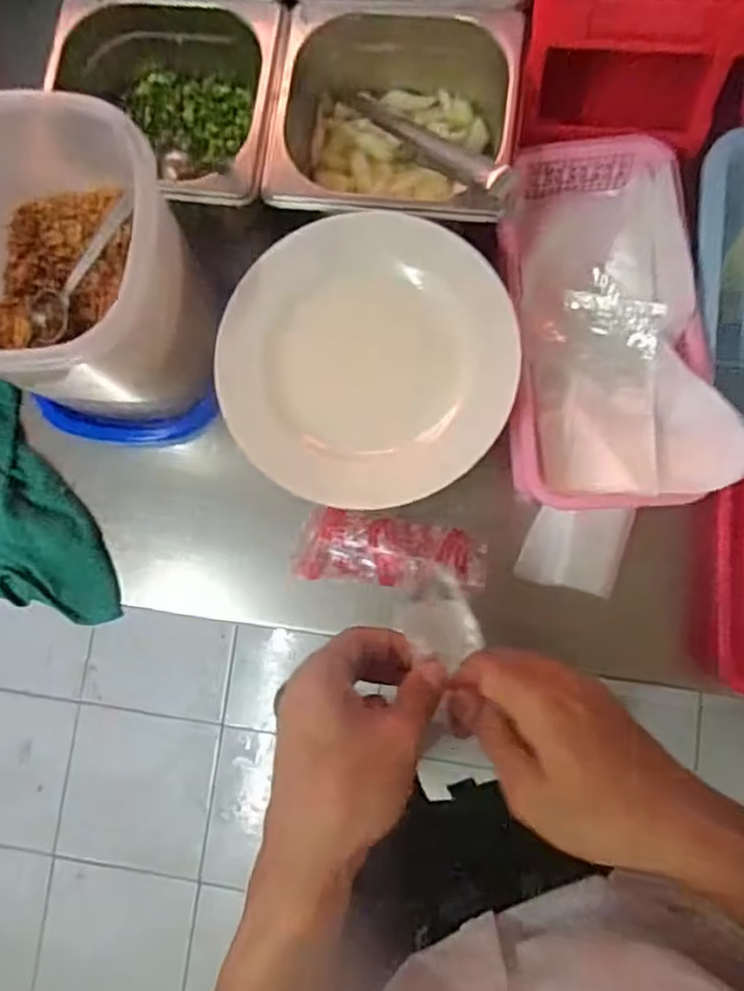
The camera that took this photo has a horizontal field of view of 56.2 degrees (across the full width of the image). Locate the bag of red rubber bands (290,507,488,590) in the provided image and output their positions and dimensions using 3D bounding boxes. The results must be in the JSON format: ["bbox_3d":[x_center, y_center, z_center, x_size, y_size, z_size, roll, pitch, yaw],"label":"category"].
[{"bbox_3d":[0.013,0.042,0.530,0.144,0.025,0.053,6,84,6],"label":"bag of red rubber bands"}]

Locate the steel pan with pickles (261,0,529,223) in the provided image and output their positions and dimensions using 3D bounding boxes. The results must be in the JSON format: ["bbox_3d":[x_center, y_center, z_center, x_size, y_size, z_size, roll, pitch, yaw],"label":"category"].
[{"bbox_3d":[0.021,-0.286,0.529,0.172,0.080,0.174,9,84,6],"label":"steel pan with pickles"}]

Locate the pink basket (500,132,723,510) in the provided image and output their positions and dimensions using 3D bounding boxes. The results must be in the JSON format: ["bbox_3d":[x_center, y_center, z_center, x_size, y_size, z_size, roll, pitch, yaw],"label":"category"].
[{"bbox_3d":[0.165,-0.129,0.500,0.127,0.079,0.274,-2,83,5],"label":"pink basket"}]

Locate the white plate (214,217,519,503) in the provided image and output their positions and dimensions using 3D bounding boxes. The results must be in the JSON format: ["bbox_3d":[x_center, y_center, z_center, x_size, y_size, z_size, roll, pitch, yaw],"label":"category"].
[{"bbox_3d":[-0.004,-0.089,0.465,0.191,0.030,0.184,-1,83,5],"label":"white plate"}]

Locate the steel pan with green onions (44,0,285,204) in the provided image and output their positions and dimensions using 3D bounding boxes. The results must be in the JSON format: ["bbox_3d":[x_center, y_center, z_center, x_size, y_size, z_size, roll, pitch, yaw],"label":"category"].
[{"bbox_3d":[-0.151,-0.298,0.542,0.171,0.089,0.163,10,84,7],"label":"steel pan with green onions"}]

